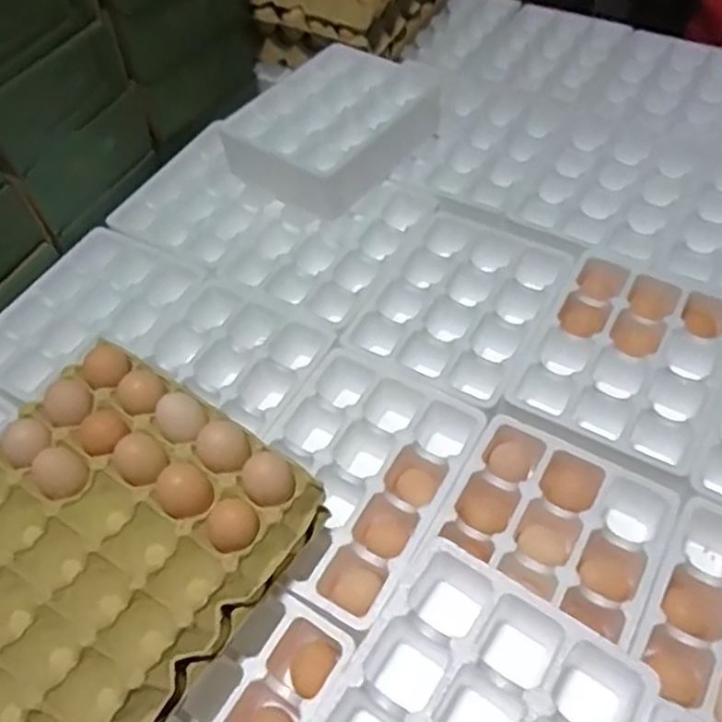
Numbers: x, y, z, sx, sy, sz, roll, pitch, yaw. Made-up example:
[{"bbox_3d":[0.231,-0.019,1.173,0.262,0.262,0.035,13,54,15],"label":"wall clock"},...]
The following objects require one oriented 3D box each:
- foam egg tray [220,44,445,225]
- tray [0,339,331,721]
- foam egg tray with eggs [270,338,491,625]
[{"bbox_3d":[-0.034,-0.311,0.906,0.190,0.078,0.284,29,61,23],"label":"foam egg tray"},{"bbox_3d":[-0.223,0.149,0.557,0.273,0.063,0.293,29,61,23],"label":"tray"},{"bbox_3d":[-0.010,0.118,0.666,0.180,0.059,0.242,25,60,21],"label":"foam egg tray with eggs"}]

